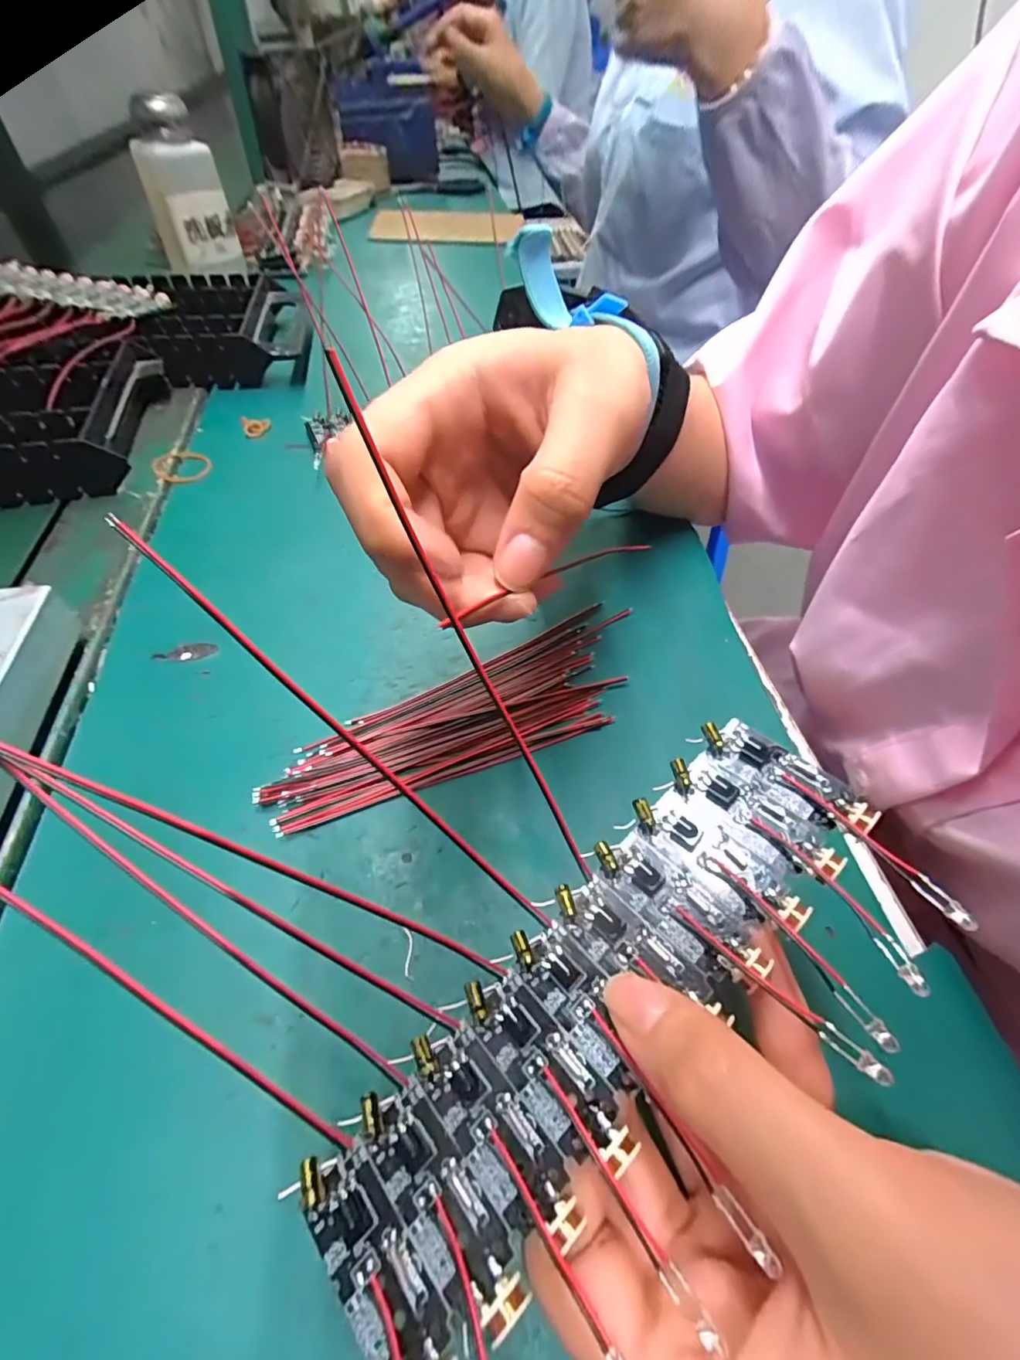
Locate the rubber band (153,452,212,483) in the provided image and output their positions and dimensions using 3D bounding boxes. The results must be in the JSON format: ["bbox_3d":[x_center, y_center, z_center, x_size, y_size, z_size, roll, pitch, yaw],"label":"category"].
[{"bbox_3d":[-0.202,-0.133,0.327,0.031,0.006,0.031,-23,55,-16],"label":"rubber band"}]

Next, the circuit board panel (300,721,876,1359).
[{"bbox_3d":[0.024,0.070,0.125,0.154,0.011,0.043,-41,64,-17],"label":"circuit board panel"}]

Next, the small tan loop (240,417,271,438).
[{"bbox_3d":[-0.171,-0.172,0.358,0.017,0.008,0.019,-20,55,-14],"label":"small tan loop"}]

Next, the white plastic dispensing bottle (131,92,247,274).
[{"bbox_3d":[-0.263,-0.393,0.432,0.059,0.109,0.054,-21,55,-14],"label":"white plastic dispensing bottle"}]

